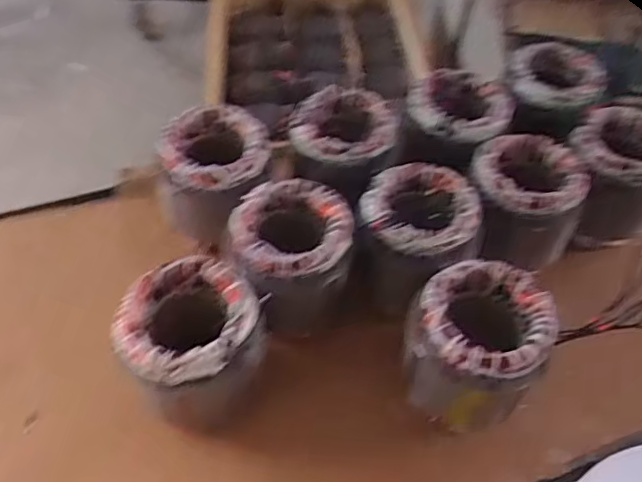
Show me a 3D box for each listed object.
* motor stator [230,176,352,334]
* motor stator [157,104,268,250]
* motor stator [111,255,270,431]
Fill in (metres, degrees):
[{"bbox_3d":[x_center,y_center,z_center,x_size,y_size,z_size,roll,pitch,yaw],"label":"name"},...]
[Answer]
[{"bbox_3d":[-0.036,0.021,0.719,0.137,0.132,0.138,2,51,-2],"label":"motor stator"},{"bbox_3d":[-0.140,-0.096,0.789,0.157,0.120,0.128,-3,51,-5],"label":"motor stator"},{"bbox_3d":[-0.138,0.116,0.649,0.136,0.149,0.128,2,51,-2],"label":"motor stator"}]

